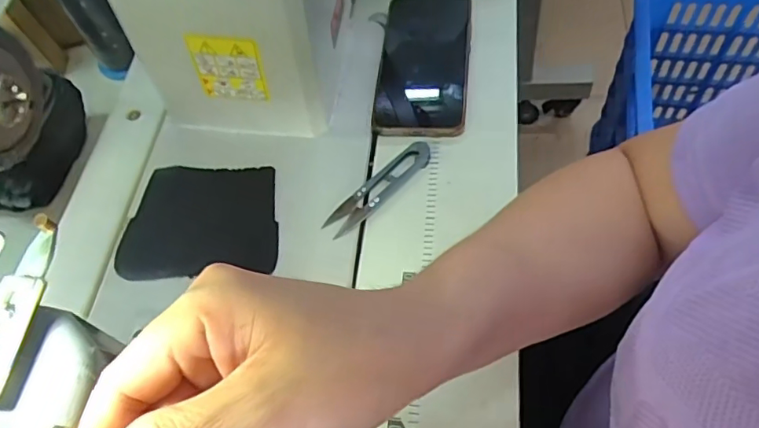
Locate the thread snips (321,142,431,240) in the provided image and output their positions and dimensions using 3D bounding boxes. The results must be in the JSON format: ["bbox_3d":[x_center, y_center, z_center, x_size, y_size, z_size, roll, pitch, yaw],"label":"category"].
[{"bbox_3d":[0.001,-0.021,0.410,0.099,0.012,0.025,-40,67,-19],"label":"thread snips"}]

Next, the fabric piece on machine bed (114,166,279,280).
[{"bbox_3d":[-0.134,0.004,0.406,0.114,0.009,0.088,-2,60,1],"label":"fabric piece on machine bed"}]

